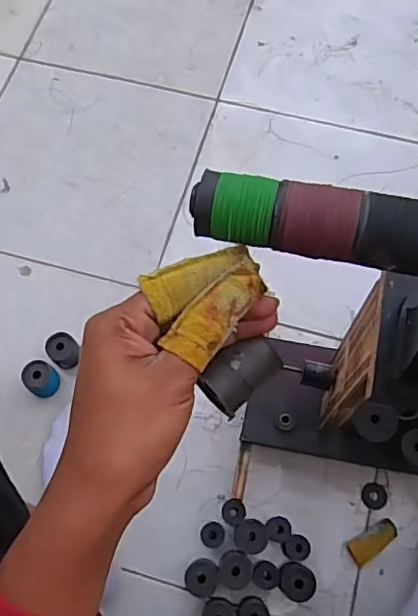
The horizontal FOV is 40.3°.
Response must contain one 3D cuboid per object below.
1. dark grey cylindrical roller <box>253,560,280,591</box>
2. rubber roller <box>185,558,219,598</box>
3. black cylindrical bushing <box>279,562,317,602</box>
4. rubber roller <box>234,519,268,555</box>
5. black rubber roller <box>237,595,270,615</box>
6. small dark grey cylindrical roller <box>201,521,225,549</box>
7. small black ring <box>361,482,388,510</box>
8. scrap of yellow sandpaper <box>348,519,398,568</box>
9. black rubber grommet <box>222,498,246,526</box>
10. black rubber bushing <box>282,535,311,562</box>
[{"bbox_3d":[0.075,0.350,0.746,0.034,0.030,0.033,0,69,1],"label":"dark grey cylindrical roller"},{"bbox_3d":[-0.009,0.350,0.741,0.042,0.046,0.045,5,70,4],"label":"rubber roller"},{"bbox_3d":[0.113,0.356,0.741,0.042,0.051,0.043,0,69,1],"label":"black cylindrical bushing"},{"bbox_3d":[0.055,0.303,0.756,0.045,0.035,0.043,5,69,3],"label":"rubber roller"},{"bbox_3d":[0.057,0.392,0.727,0.041,0.036,0.038,0,69,1],"label":"black rubber roller"},{"bbox_3d":[0.005,0.303,0.759,0.033,0.042,0.033,0,69,1],"label":"small dark grey cylindrical roller"},{"bbox_3d":[0.233,0.264,0.800,0.034,0.009,0.036,0,69,1],"label":"small black ring"},{"bbox_3d":[0.224,0.317,0.773,0.073,0.004,0.029,-38,63,-5],"label":"scrap of yellow sandpaper"},{"bbox_3d":[0.033,0.277,0.774,0.032,0.041,0.030,0,69,1],"label":"black rubber grommet"},{"bbox_3d":[0.115,0.318,0.756,0.034,0.025,0.032,6,69,4],"label":"black rubber bushing"}]

